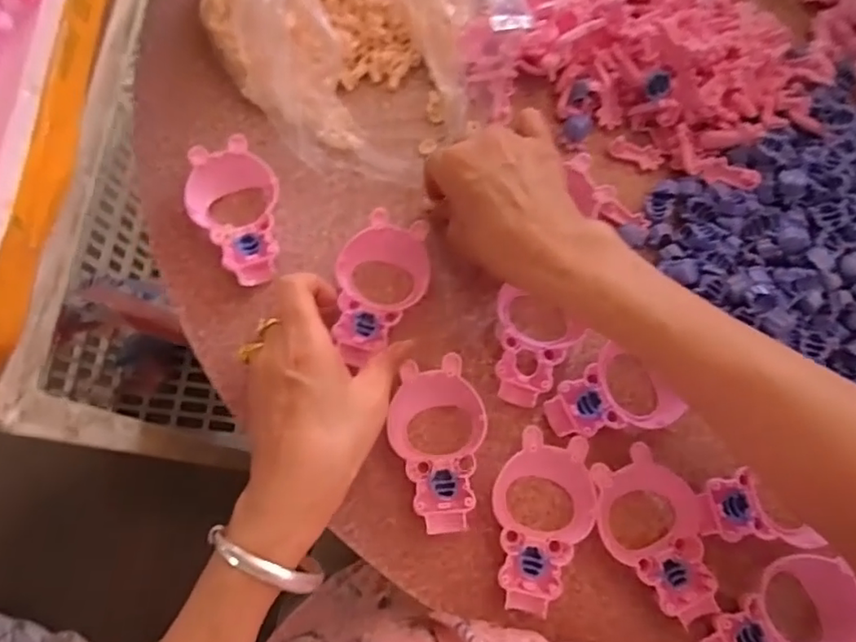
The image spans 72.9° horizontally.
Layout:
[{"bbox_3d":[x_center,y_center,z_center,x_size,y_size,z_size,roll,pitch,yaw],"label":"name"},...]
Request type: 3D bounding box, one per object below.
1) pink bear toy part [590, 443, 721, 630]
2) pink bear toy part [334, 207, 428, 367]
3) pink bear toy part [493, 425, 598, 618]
[{"bbox_3d":[0.137,0.129,0.348,0.059,0.014,0.102,-23,83,-9],"label":"pink bear toy part"},{"bbox_3d":[-0.033,-0.023,0.387,0.057,0.015,0.100,17,76,5],"label":"pink bear toy part"},{"bbox_3d":[0.068,0.120,0.350,0.058,0.027,0.102,13,75,4],"label":"pink bear toy part"}]

